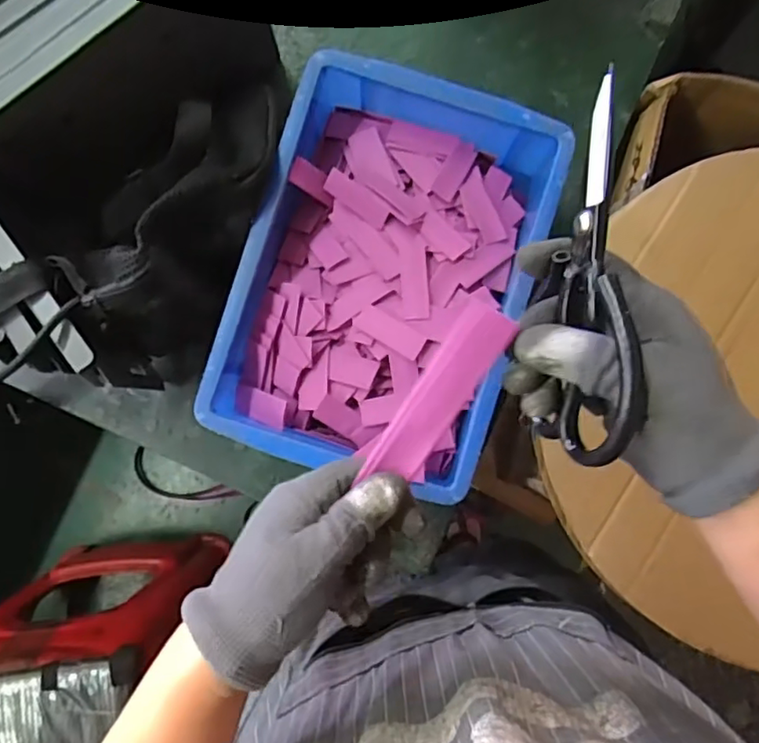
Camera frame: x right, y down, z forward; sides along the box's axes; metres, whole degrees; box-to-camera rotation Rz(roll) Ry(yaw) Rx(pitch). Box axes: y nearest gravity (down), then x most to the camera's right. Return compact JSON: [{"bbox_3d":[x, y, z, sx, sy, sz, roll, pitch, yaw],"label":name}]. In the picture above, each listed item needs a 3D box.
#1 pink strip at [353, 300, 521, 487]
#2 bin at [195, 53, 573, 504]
[{"bbox_3d":[0.029,0.013,0.305,0.027,0.006,0.101,33,105,2],"label":"pink strip"},{"bbox_3d":[0.010,-0.068,0.485,0.206,0.086,0.293,17,87,1],"label":"bin"}]

